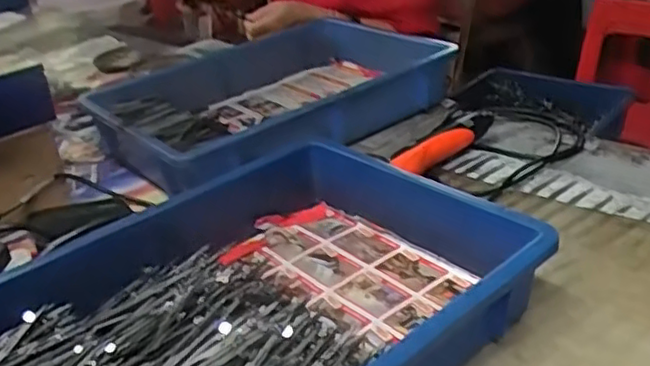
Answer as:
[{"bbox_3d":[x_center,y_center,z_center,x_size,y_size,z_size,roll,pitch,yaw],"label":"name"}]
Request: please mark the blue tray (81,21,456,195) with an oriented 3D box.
[{"bbox_3d":[-0.080,-0.112,0.891,0.419,0.082,0.303,-25,35,-33],"label":"blue tray"}]

